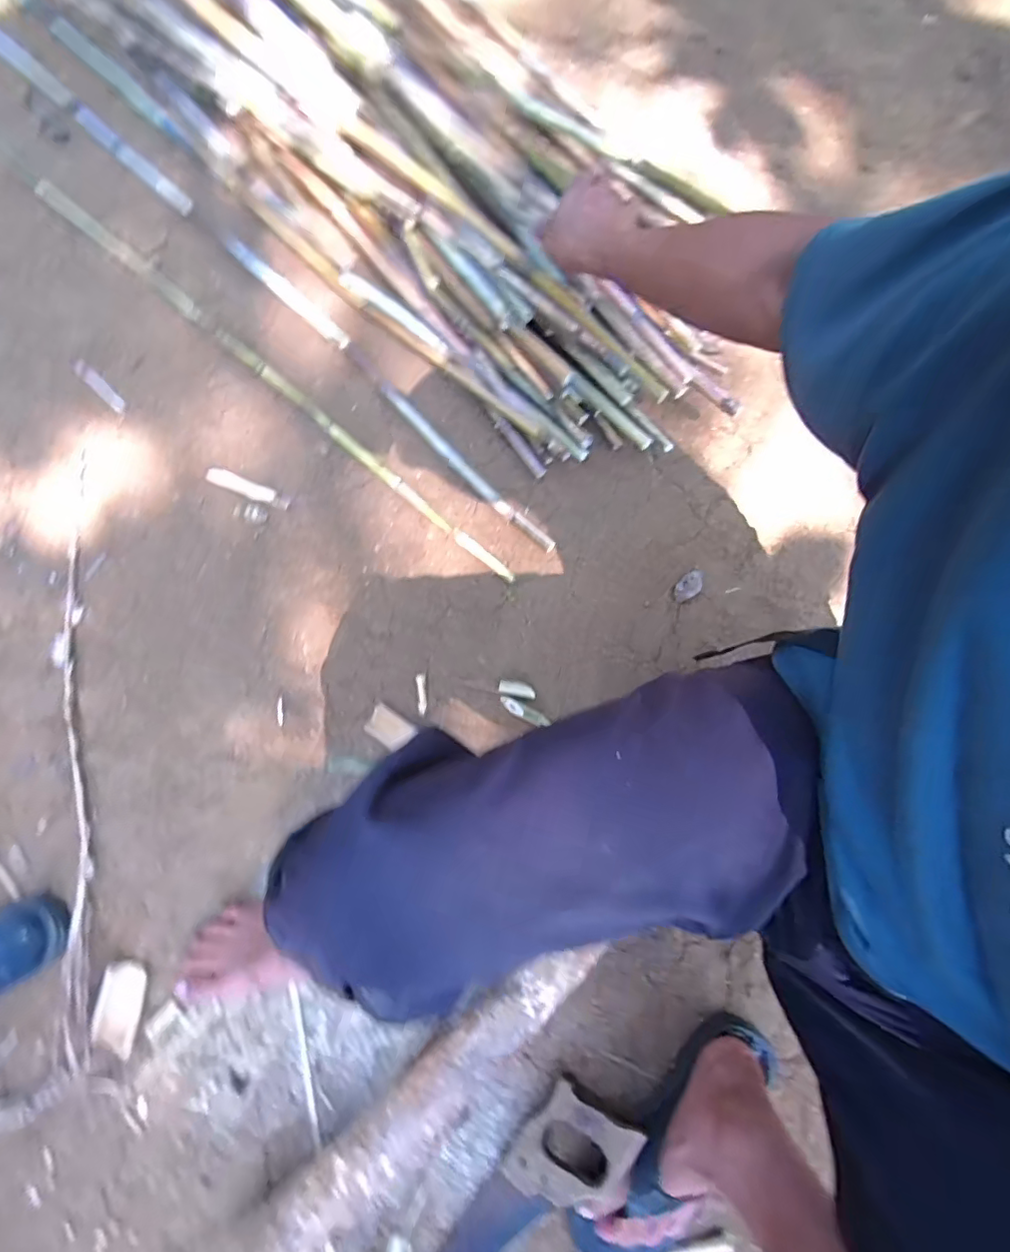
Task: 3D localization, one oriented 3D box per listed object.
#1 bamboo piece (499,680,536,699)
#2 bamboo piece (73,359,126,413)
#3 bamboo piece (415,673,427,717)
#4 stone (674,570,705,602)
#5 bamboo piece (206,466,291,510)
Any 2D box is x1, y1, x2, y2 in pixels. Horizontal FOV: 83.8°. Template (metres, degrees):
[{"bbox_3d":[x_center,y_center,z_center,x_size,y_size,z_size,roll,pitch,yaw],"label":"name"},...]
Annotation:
[{"bbox_3d":[0.017,0.083,0.746,0.049,0.012,0.018,12,76,2],"label":"bamboo piece"},{"bbox_3d":[-0.617,-0.366,0.855,0.123,0.007,0.023,43,79,9],"label":"bamboo piece"},{"bbox_3d":[-0.110,0.091,0.742,0.012,0.011,0.055,-5,76,-2],"label":"bamboo piece"},{"bbox_3d":[0.253,-0.055,0.770,0.055,0.010,0.029,-39,80,-9],"label":"stone"},{"bbox_3d":[-0.373,-0.200,0.815,0.132,0.004,0.023,22,77,5],"label":"bamboo piece"}]

